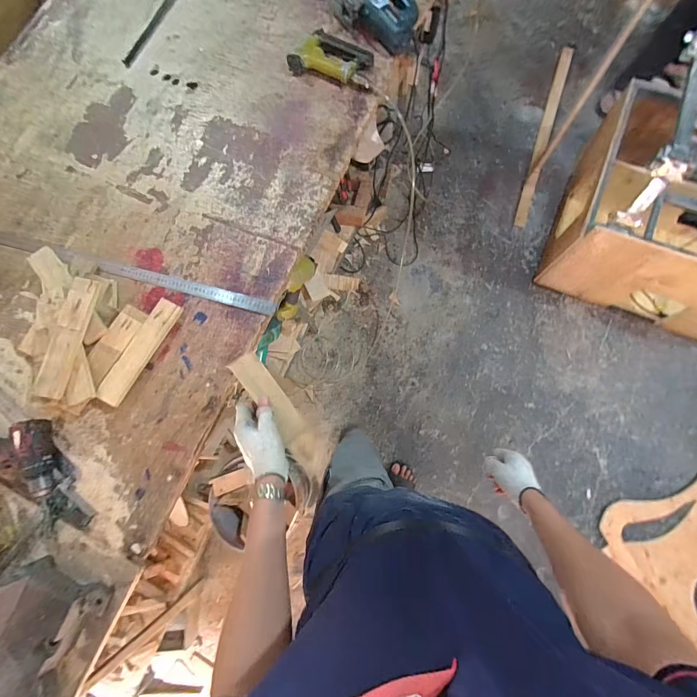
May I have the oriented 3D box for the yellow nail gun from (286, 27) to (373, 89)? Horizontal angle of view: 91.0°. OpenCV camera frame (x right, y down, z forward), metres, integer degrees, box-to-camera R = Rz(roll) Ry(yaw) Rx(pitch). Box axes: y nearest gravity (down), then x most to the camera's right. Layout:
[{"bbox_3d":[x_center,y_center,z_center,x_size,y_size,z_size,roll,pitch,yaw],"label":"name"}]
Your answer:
[{"bbox_3d":[-0.036,-0.752,0.891,0.218,0.049,0.126,20,79,9],"label":"yellow nail gun"}]

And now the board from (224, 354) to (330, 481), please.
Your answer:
[{"bbox_3d":[-0.116,0.118,0.613,0.050,0.015,0.248,-39,97,-27],"label":"board"}]

